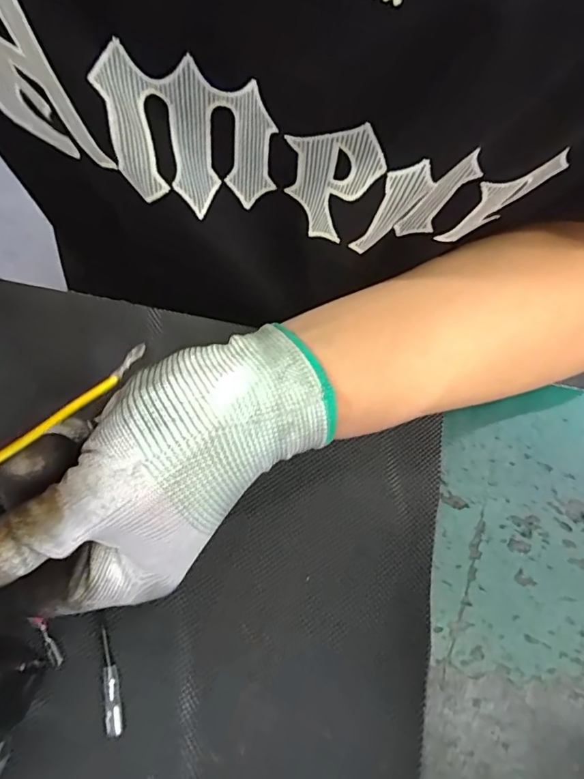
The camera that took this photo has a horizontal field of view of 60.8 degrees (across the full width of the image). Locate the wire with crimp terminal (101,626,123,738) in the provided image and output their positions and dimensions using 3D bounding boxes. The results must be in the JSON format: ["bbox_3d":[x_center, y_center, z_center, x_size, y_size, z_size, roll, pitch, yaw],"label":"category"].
[{"bbox_3d":[-0.076,0.122,0.208,0.007,0.004,0.040,-13,66,-8],"label":"wire with crimp terminal"}]

